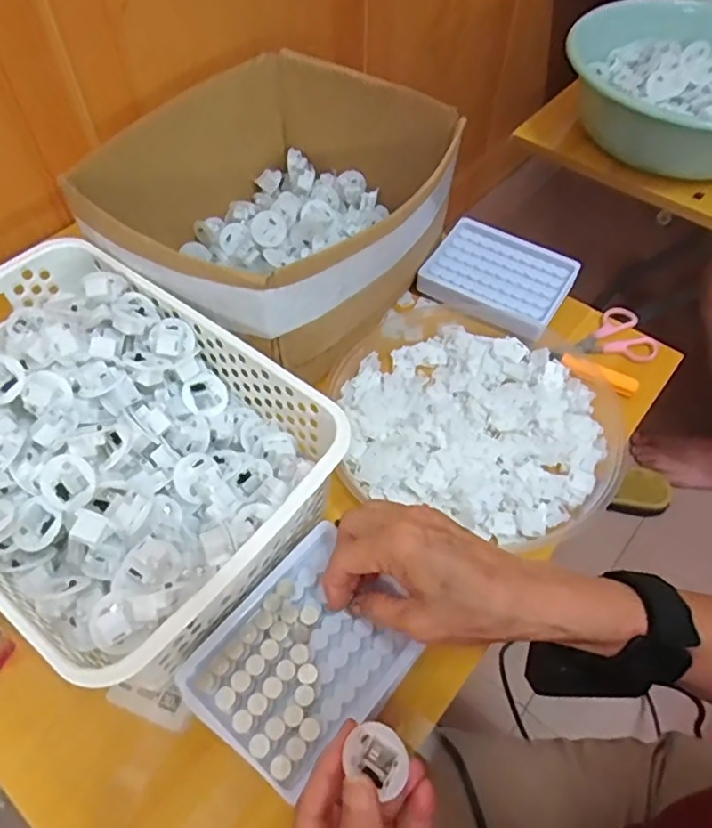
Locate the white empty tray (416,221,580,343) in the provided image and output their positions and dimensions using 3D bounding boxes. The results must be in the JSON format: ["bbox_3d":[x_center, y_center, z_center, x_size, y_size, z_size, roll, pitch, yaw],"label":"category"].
[{"bbox_3d":[0.139,-0.139,0.599,0.133,0.023,0.097,28,59,17],"label":"white empty tray"}]

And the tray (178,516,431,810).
[{"bbox_3d":[-0.031,0.140,0.357,0.098,0.012,0.120,39,63,23],"label":"tray"}]

